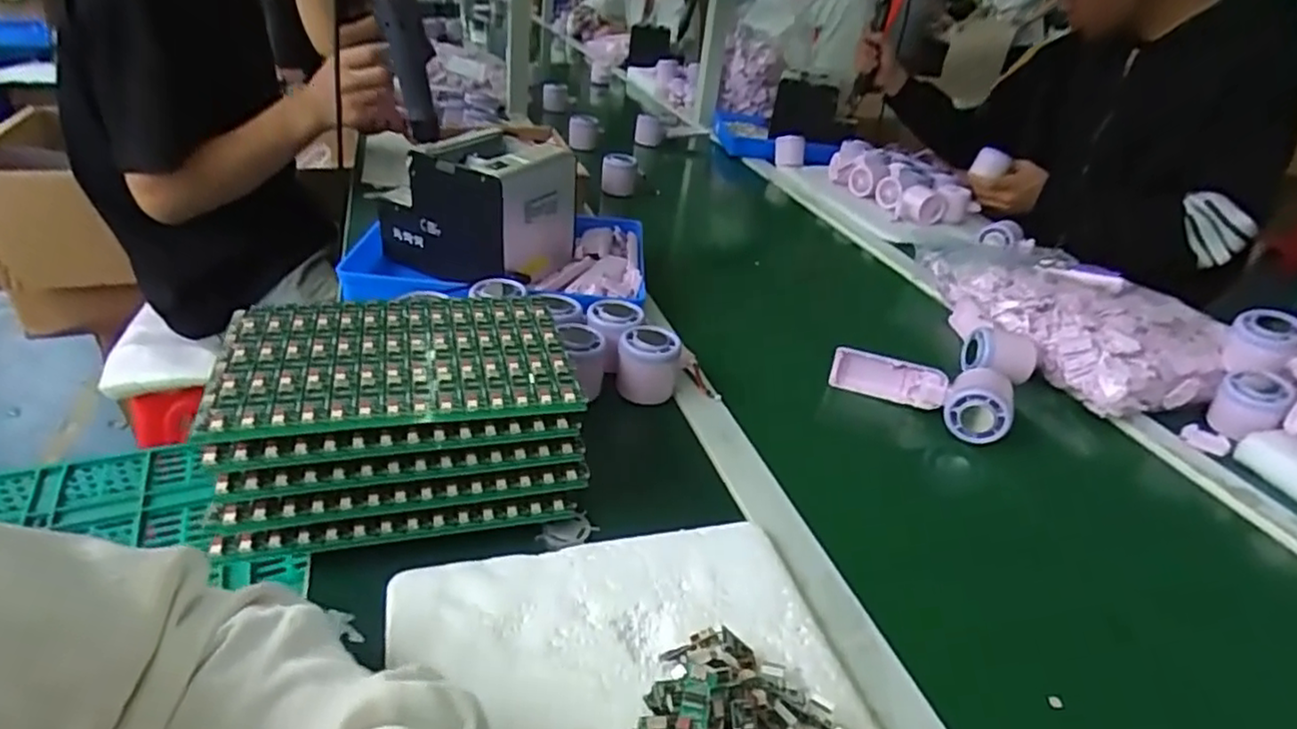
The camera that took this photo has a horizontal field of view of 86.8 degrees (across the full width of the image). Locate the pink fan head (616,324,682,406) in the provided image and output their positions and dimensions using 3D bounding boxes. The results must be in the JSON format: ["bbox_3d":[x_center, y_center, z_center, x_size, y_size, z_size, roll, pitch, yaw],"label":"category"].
[{"bbox_3d":[-0.002,0.001,0.640,0.055,0.061,0.055,4,31,-5],"label":"pink fan head"}]

